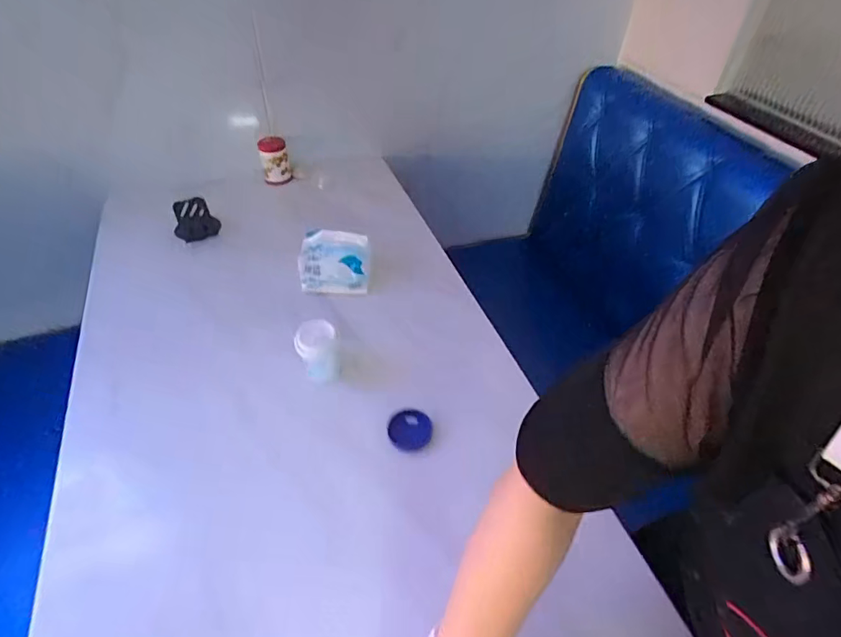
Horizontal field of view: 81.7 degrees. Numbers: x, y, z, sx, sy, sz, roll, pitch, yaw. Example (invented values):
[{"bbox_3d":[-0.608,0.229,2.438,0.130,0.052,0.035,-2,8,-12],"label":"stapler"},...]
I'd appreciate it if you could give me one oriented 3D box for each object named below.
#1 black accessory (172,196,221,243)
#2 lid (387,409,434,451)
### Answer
[{"bbox_3d":[-0.410,-0.181,0.881,0.078,0.076,0.048,-20,49,-22],"label":"black accessory"},{"bbox_3d":[-0.013,0.141,0.622,0.055,0.015,0.051,1,45,-1],"label":"lid"}]

